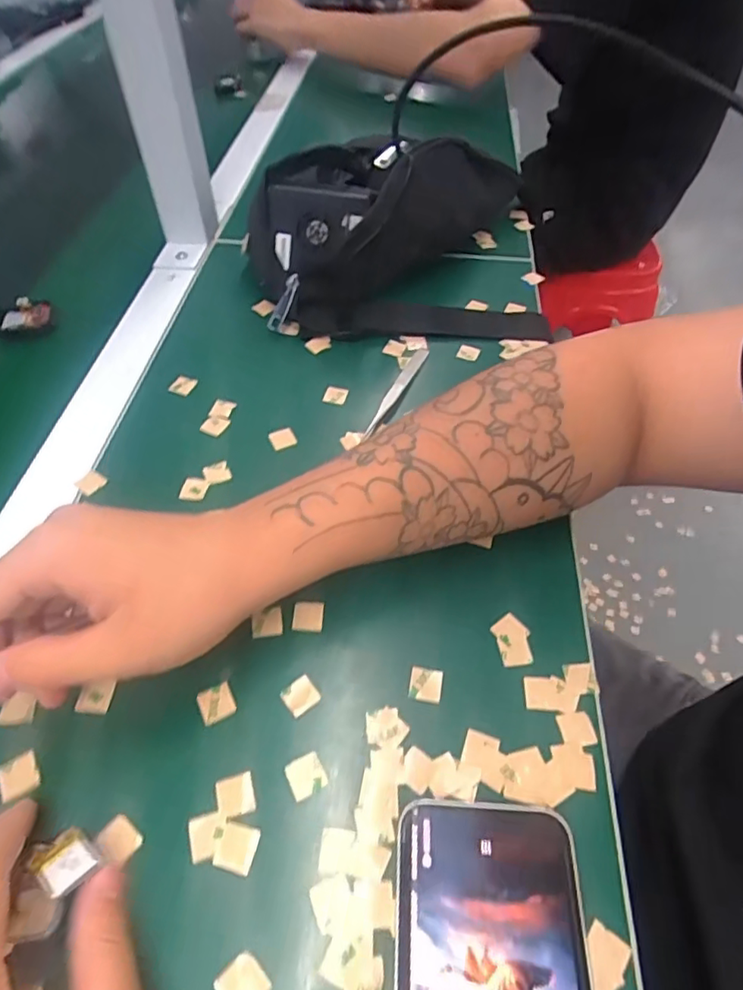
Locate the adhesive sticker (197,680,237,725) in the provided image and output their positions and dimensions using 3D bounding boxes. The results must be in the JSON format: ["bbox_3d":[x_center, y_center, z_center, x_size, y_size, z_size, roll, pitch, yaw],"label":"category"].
[{"bbox_3d":[-0.073,0.098,0.271,0.015,0.004,0.016,-24,55,-14],"label":"adhesive sticker"}]

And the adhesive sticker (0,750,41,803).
[{"bbox_3d":[-0.154,0.122,0.249,0.015,0.004,0.018,-27,56,-21],"label":"adhesive sticker"}]

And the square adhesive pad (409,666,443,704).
[{"bbox_3d":[0.027,0.092,0.278,0.015,0.004,0.016,9,51,6],"label":"square adhesive pad"}]

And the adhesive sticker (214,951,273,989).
[{"bbox_3d":[-0.047,0.177,0.207,0.015,0.004,0.016,-37,61,-27],"label":"adhesive sticker"}]

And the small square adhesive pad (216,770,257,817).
[{"bbox_3d":[-0.058,0.128,0.246,0.016,0.004,0.016,-13,52,-11],"label":"small square adhesive pad"}]

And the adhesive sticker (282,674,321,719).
[{"bbox_3d":[-0.034,0.095,0.273,0.015,0.004,0.016,-30,57,-23],"label":"adhesive sticker"}]

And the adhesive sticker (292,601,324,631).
[{"bbox_3d":[-0.033,0.063,0.300,0.015,0.004,0.016,2,51,1],"label":"adhesive sticker"}]

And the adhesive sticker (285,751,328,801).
[{"bbox_3d":[-0.029,0.124,0.252,0.015,0.004,0.017,-24,56,-16],"label":"adhesive sticker"}]

